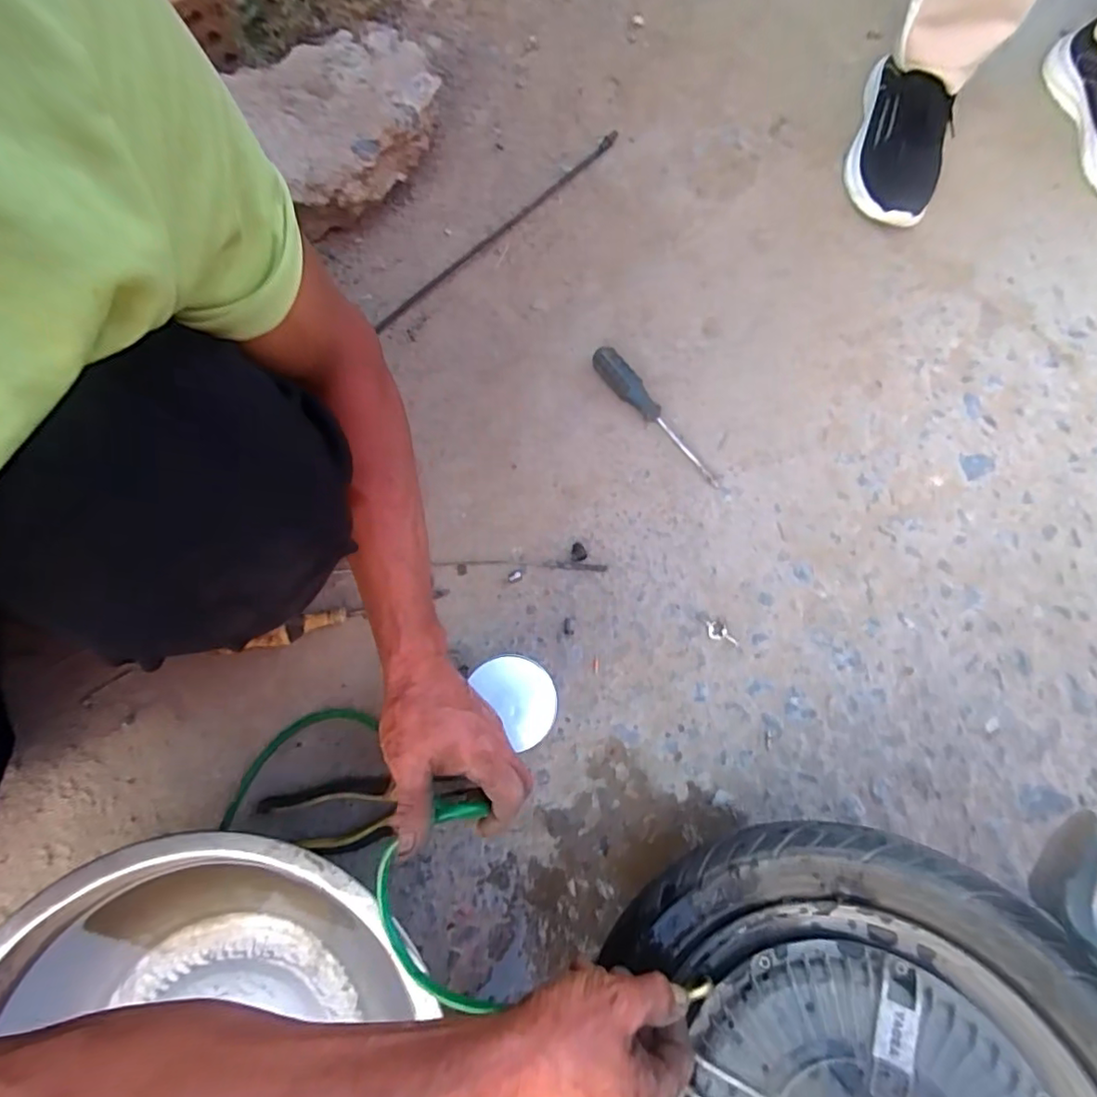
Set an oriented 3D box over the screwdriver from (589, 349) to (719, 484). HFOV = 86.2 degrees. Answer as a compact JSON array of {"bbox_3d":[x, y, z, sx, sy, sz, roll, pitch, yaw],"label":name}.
[{"bbox_3d":[0.113,-0.139,0.622,0.030,0.021,0.186,-35,79,-9],"label":"screwdriver"}]

